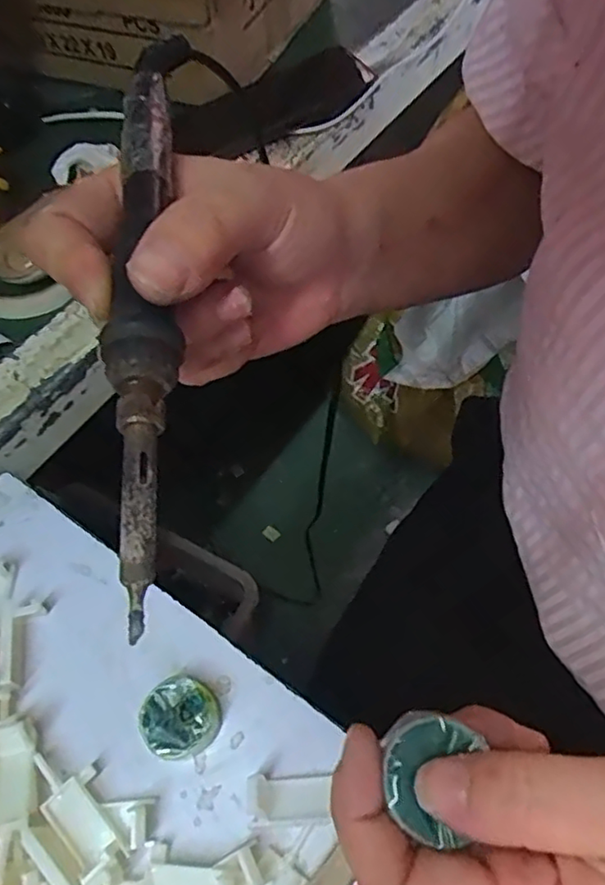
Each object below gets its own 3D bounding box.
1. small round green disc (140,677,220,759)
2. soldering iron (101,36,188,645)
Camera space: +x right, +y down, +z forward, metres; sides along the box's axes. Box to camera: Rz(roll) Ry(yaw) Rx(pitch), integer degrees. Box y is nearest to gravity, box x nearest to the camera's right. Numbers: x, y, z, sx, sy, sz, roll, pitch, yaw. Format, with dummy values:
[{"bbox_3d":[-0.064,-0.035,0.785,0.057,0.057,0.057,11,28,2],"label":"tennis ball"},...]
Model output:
[{"bbox_3d":[-0.055,0.126,0.286,0.033,0.014,0.033,0,54,1],"label":"small round green disc"},{"bbox_3d":[-0.046,-0.050,0.182,0.017,0.014,0.197,-4,69,-2],"label":"soldering iron"}]

